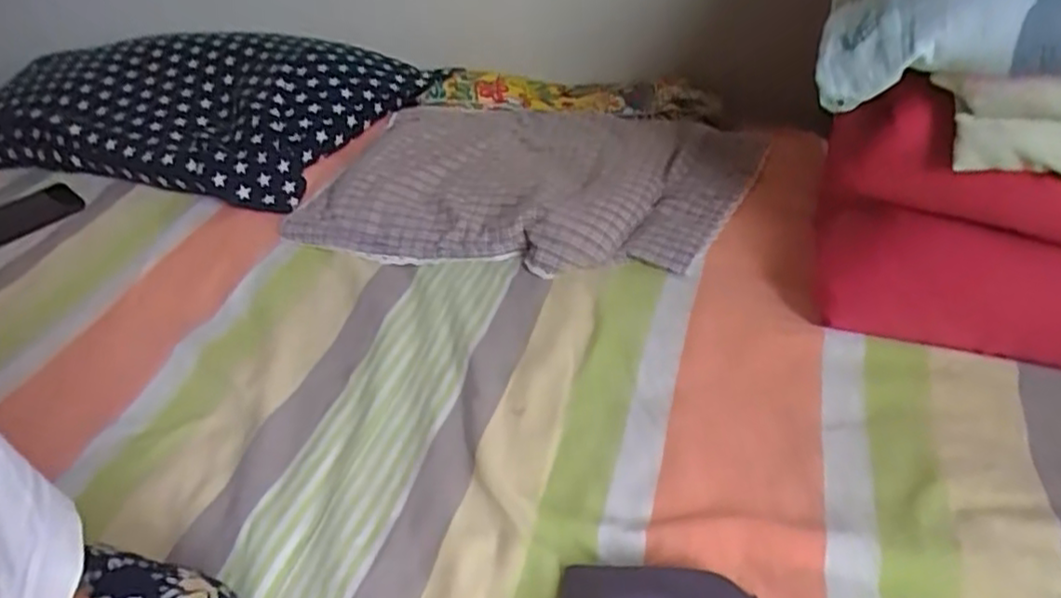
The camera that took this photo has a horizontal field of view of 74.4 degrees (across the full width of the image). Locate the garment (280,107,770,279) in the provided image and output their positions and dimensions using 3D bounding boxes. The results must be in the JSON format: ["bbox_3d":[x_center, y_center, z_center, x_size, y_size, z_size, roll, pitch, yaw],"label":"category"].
[{"bbox_3d":[0.001,-0.146,0.819,0.483,0.051,0.345,8,41,17],"label":"garment"}]

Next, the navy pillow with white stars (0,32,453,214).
[{"bbox_3d":[-0.484,-0.279,0.970,0.579,0.103,0.368,9,42,19],"label":"navy pillow with white stars"}]

